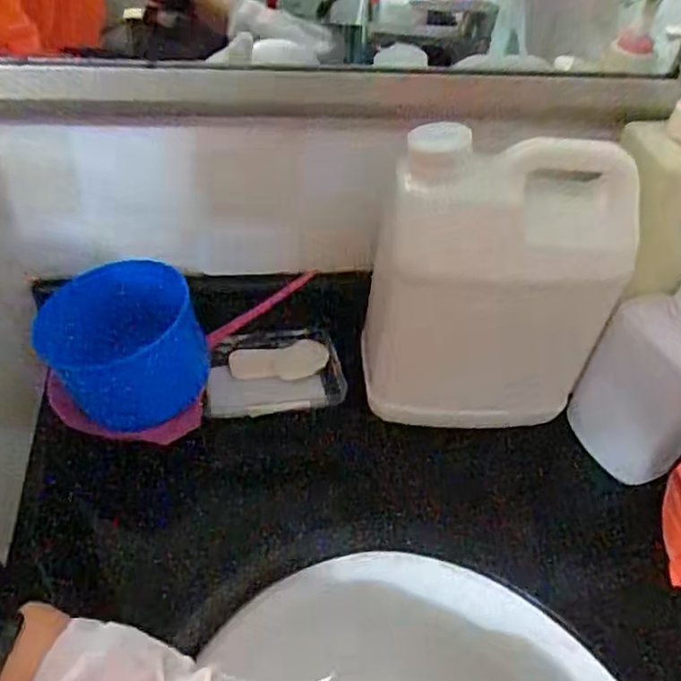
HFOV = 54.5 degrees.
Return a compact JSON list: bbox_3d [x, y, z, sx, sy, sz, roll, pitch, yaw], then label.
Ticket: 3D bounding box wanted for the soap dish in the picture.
[{"bbox_3d":[-0.055,0.030,0.545,0.110,0.033,0.079,-7,46,-13],"label":"soap dish"}]

